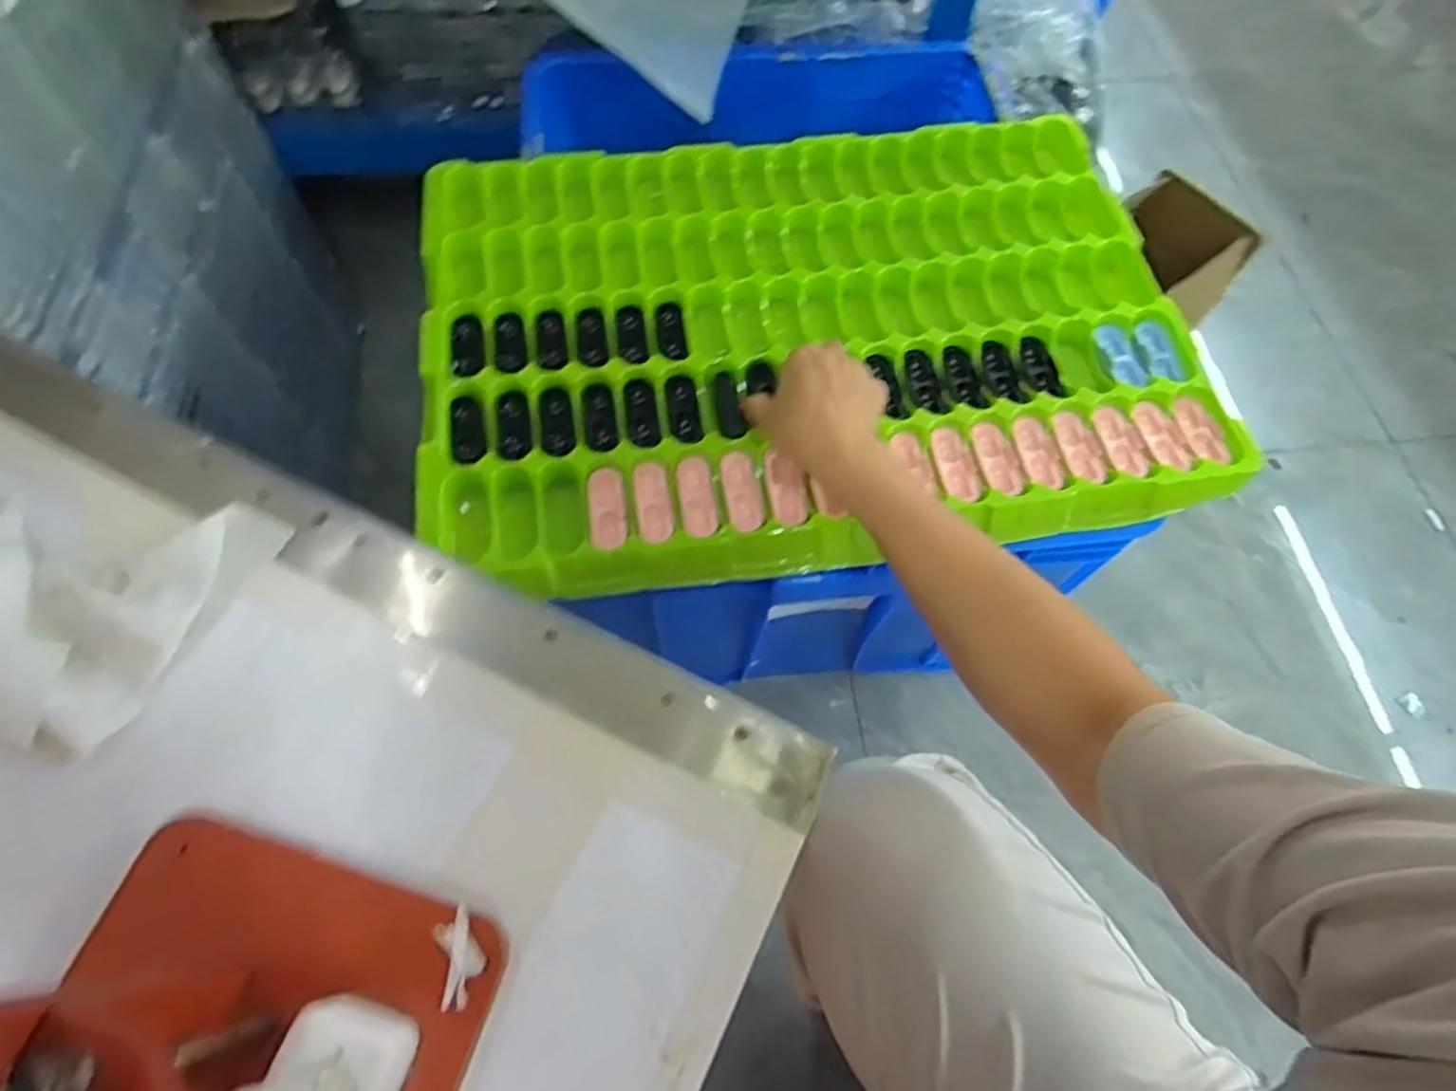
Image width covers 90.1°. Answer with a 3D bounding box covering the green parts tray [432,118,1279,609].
[{"bbox_3d":[0.060,-0.173,0.576,0.577,0.036,0.400,-6,65,-5],"label":"green parts tray"}]

